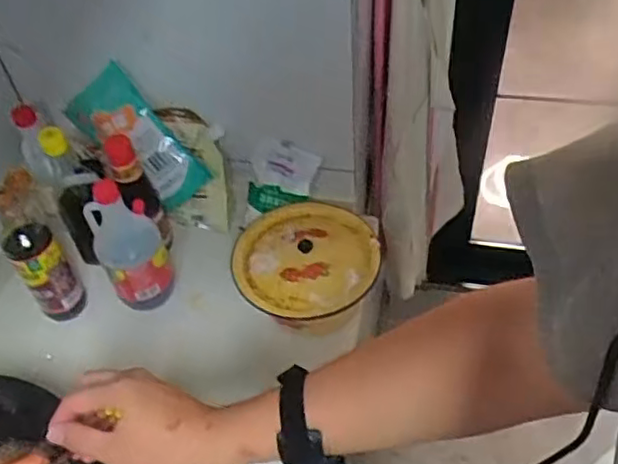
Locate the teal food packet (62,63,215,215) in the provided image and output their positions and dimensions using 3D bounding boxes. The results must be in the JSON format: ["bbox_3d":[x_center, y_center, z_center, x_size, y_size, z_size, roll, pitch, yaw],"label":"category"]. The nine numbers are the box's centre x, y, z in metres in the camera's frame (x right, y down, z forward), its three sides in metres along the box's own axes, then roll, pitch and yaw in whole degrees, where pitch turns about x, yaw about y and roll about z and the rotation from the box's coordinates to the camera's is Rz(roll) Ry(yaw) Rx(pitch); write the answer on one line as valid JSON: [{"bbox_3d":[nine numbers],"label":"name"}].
[{"bbox_3d":[-0.266,-0.147,1.040,0.228,0.144,0.074,46,55,-16],"label":"teal food packet"}]

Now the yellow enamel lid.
[{"bbox_3d":[-0.005,0.032,0.943,0.205,0.035,0.224,-2,49,3],"label":"yellow enamel lid"}]

